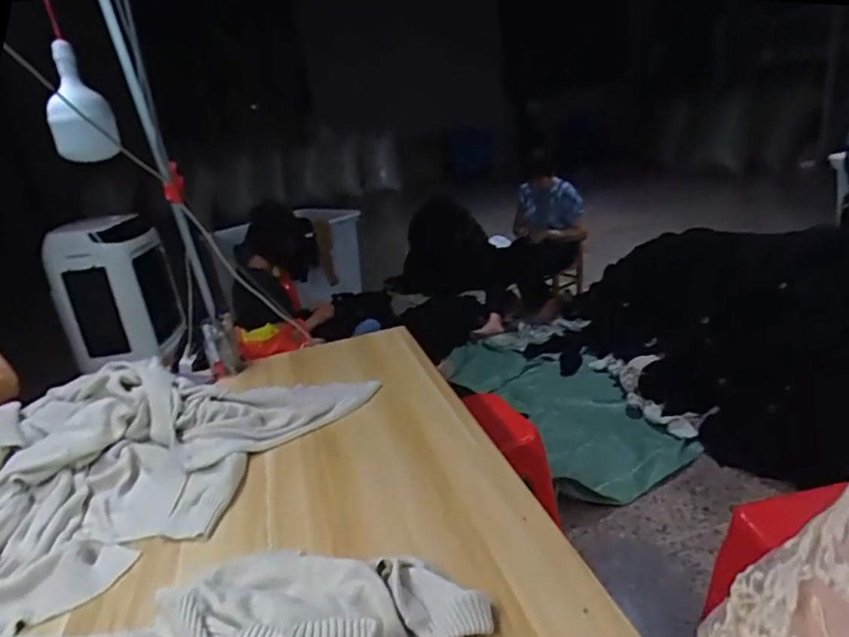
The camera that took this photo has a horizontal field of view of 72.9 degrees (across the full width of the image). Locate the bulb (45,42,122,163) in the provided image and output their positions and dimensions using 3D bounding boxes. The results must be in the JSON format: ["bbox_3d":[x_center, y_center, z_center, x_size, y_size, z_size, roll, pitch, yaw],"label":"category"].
[{"bbox_3d":[-0.731,-0.454,1.214,0.125,0.226,0.119,-16,22,-29],"label":"bulb"}]

